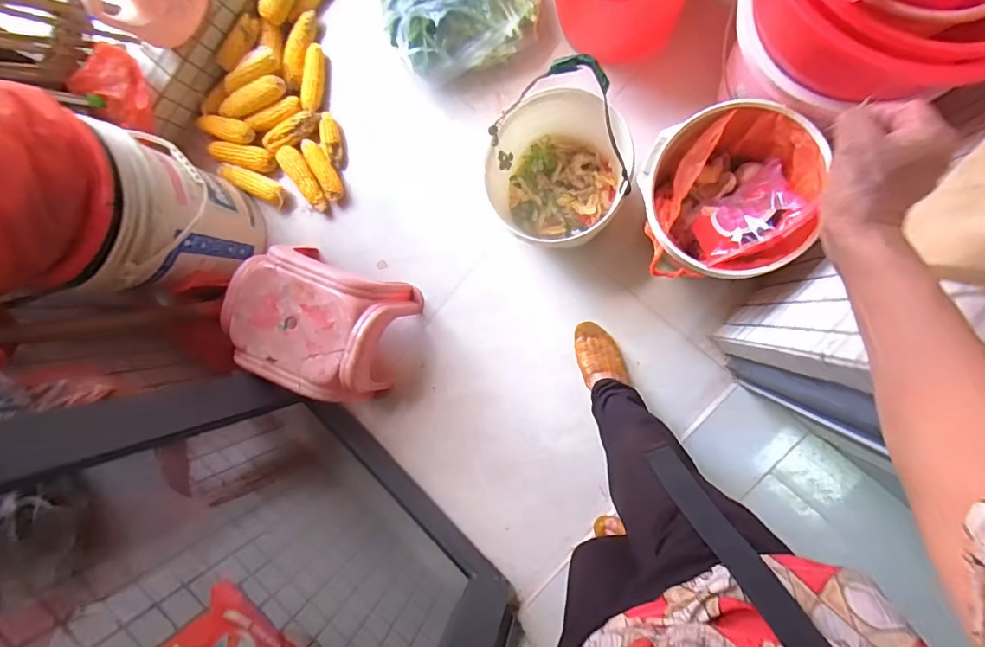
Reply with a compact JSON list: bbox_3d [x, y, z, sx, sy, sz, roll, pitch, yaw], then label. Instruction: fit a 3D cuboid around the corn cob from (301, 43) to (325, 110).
[{"bbox_3d":[-0.440,-0.599,1.206,0.049,0.054,0.163,5,80,2],"label":"corn cob"}]

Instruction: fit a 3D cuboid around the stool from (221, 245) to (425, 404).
[{"bbox_3d":[-0.383,-0.004,1.066,0.356,0.196,0.295,17,81,4],"label":"stool"}]

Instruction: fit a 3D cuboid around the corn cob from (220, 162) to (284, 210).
[{"bbox_3d":[-0.605,-0.352,1.245,0.196,0.054,0.060,26,81,5],"label":"corn cob"}]

